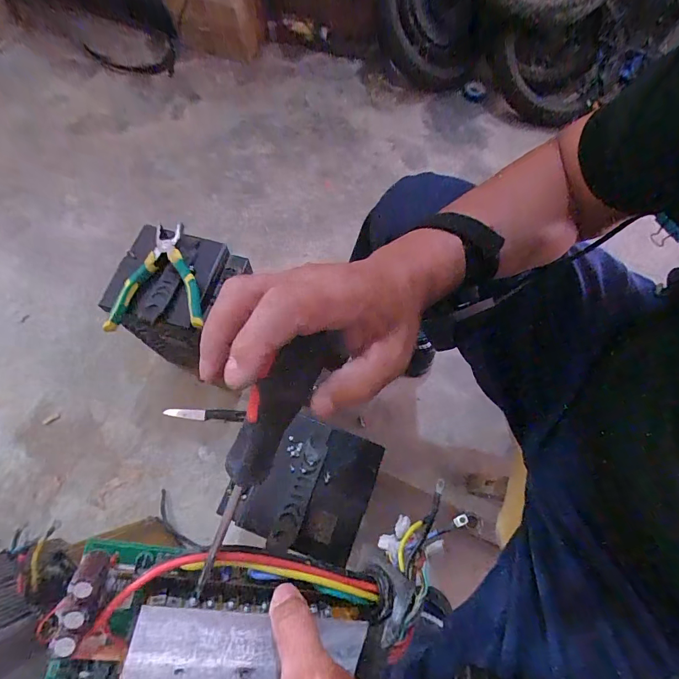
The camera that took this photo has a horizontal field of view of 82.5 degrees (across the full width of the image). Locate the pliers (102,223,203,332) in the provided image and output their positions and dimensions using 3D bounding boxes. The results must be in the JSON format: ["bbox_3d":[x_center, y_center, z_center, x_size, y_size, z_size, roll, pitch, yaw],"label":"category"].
[{"bbox_3d":[-0.259,-0.096,0.576,0.143,0.030,0.178,2,67,0],"label":"pliers"}]

